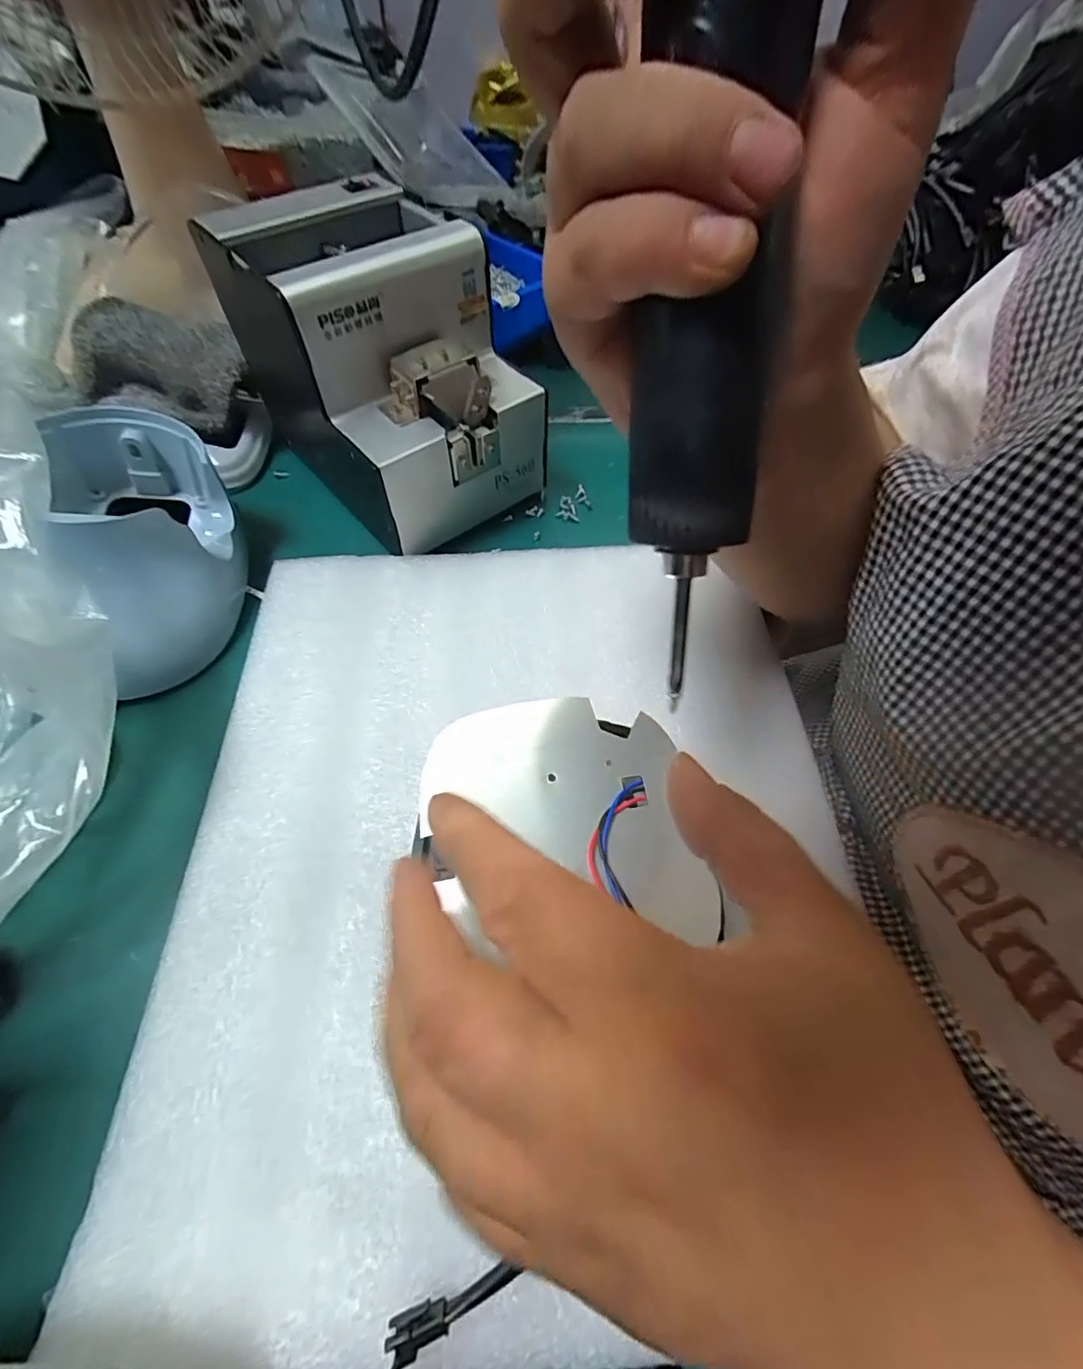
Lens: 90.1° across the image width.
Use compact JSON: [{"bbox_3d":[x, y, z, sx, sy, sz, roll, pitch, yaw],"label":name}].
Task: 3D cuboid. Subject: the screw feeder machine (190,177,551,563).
[{"bbox_3d":[-0.099,-0.206,0.349,0.127,0.132,0.180,-34,64,-19],"label":"screw feeder machine"}]

